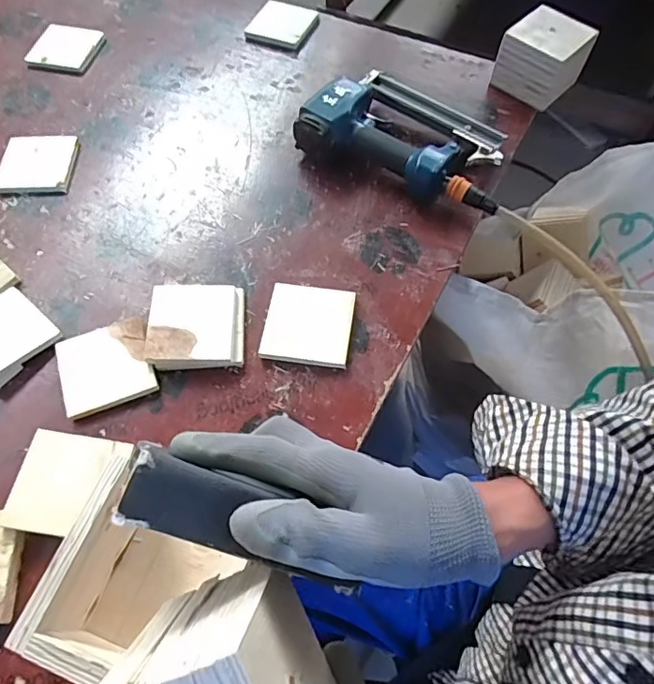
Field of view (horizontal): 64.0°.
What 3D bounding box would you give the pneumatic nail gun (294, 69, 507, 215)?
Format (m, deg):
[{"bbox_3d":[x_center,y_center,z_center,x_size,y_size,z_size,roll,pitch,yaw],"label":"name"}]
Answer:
[{"bbox_3d":[0.109,-0.278,0.682,0.266,0.064,0.163,21,67,10],"label":"pneumatic nail gun"}]

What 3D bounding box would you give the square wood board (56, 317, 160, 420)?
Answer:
[{"bbox_3d":[-0.232,0.025,0.551,0.093,0.012,0.095,-19,66,-8],"label":"square wood board"}]

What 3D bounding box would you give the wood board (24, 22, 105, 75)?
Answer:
[{"bbox_3d":[-0.398,-0.444,0.789,0.097,0.019,0.093,9,65,5],"label":"wood board"}]

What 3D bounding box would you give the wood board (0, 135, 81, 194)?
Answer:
[{"bbox_3d":[-0.381,-0.233,0.686,0.099,0.011,0.094,1,65,2],"label":"wood board"}]

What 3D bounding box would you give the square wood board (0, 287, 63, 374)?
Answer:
[{"bbox_3d":[-0.352,-0.010,0.562,0.091,0.006,0.092,39,59,15],"label":"square wood board"}]

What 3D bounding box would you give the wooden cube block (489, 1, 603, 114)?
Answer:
[{"bbox_3d":[0.310,-0.404,0.749,0.103,0.078,0.094,39,71,17],"label":"wooden cube block"}]

